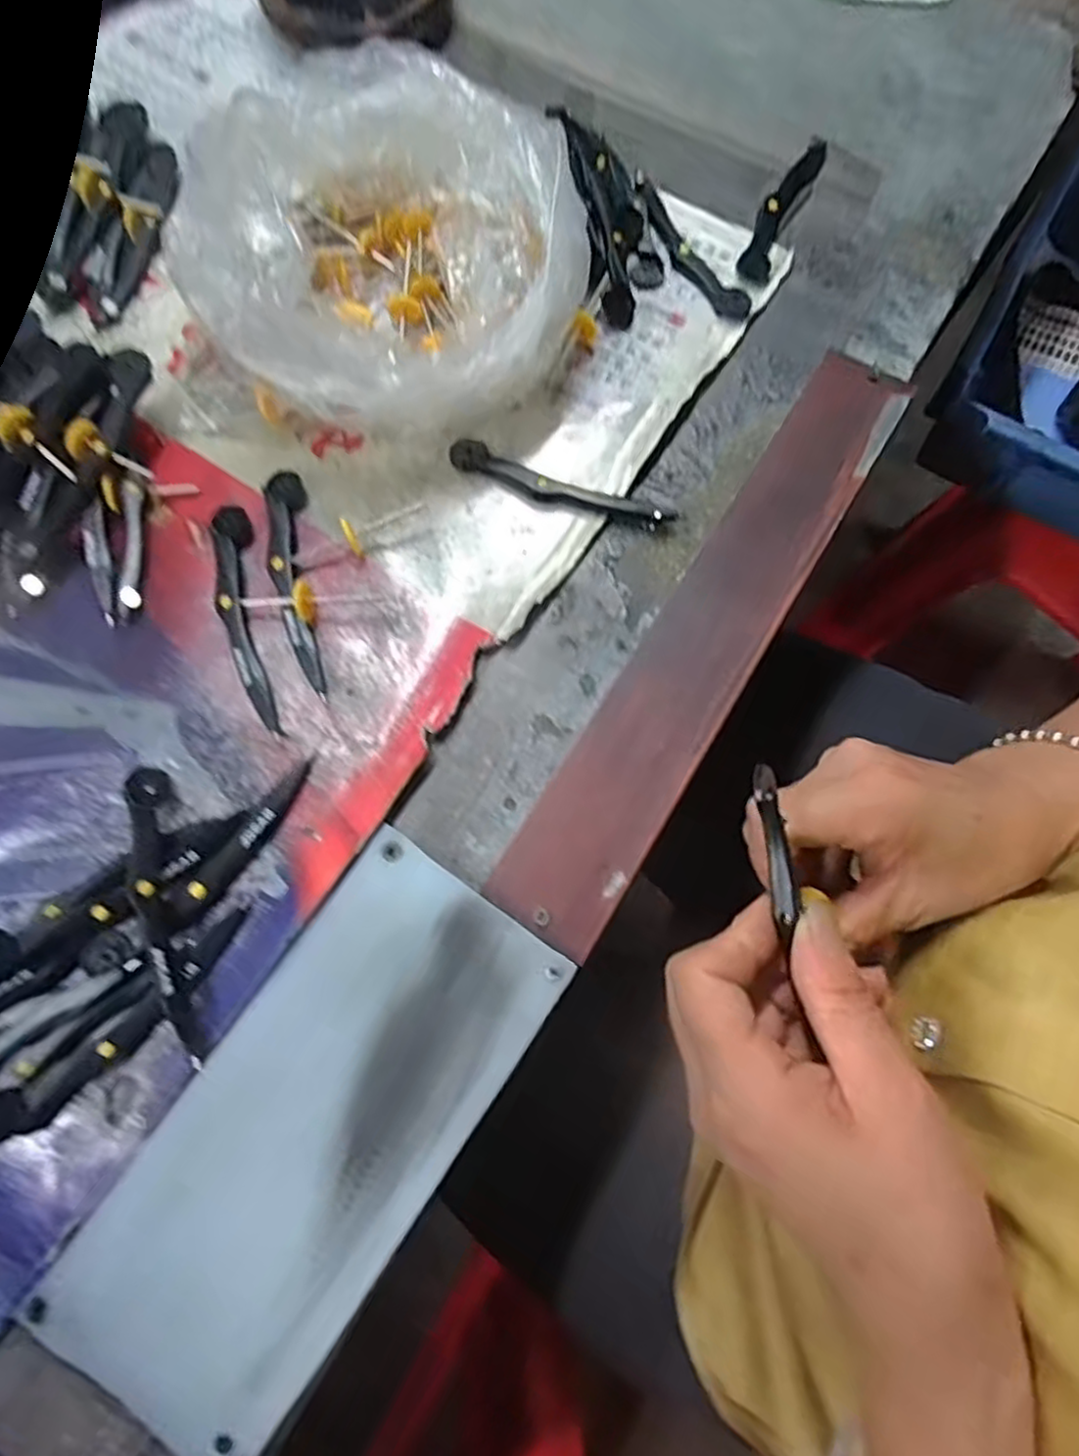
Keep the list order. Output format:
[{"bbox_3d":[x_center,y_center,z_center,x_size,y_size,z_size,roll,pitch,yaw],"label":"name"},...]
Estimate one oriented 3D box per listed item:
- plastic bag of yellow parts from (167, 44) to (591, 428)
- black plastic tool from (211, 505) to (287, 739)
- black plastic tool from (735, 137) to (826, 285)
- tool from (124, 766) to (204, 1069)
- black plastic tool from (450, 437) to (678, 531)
[{"bbox_3d":[-0.073,-0.215,0.327,0.162,0.075,0.162,22,74,6],"label":"plastic bag of yellow parts"},{"bbox_3d":[-0.133,-0.050,0.315,0.019,0.008,0.111,-12,74,-4],"label":"black plastic tool"},{"bbox_3d":[0.134,-0.288,0.389,0.019,0.007,0.112,24,74,6],"label":"black plastic tool"},{"bbox_3d":[-0.149,0.071,0.274,0.016,0.013,0.115,-14,74,-5],"label":"tool"},{"bbox_3d":[0.008,-0.114,0.335,0.110,0.009,0.019,24,74,6],"label":"black plastic tool"}]

